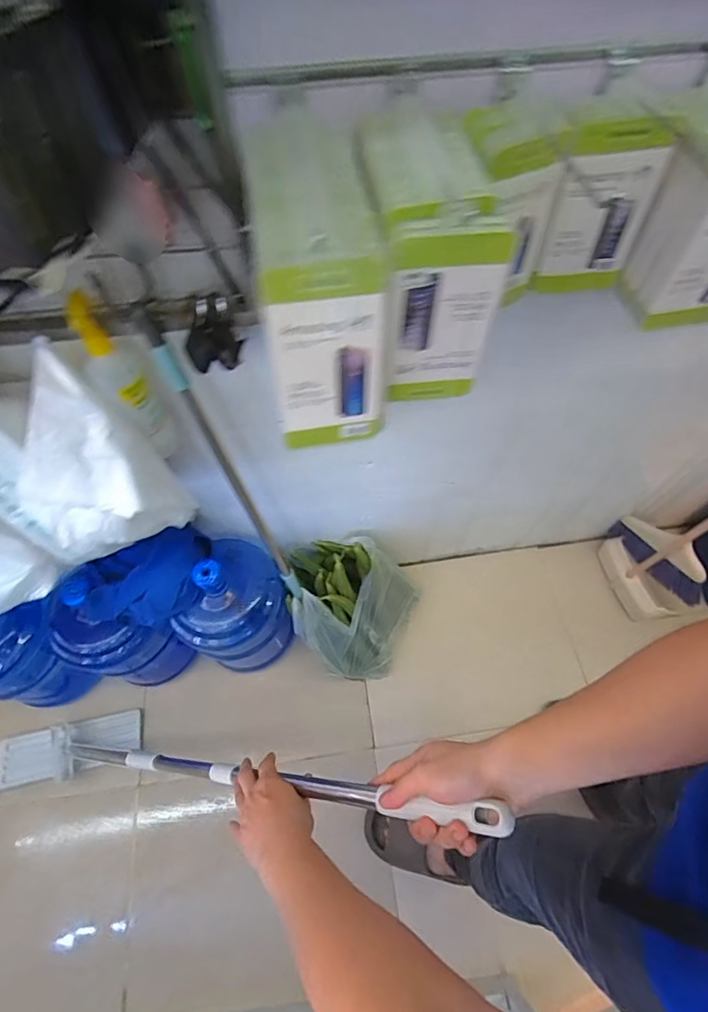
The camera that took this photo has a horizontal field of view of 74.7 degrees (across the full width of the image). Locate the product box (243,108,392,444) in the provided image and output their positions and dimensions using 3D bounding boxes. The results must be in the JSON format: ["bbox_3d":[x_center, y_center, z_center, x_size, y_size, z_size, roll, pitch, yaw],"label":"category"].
[{"bbox_3d":[-0.032,-0.192,0.413,0.094,0.171,0.203,-7,61,-3],"label":"product box"}]

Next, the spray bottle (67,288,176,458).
[{"bbox_3d":[-0.292,-0.157,0.603,0.074,0.229,0.057,-36,66,-18],"label":"spray bottle"}]

